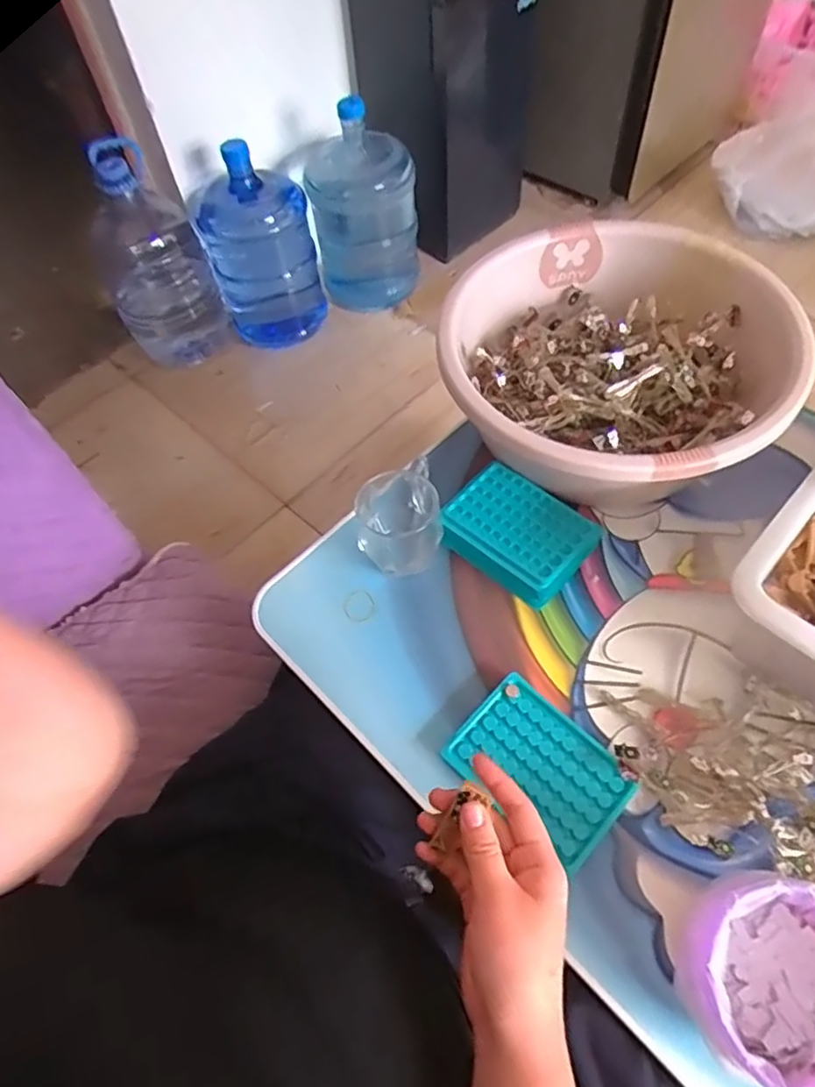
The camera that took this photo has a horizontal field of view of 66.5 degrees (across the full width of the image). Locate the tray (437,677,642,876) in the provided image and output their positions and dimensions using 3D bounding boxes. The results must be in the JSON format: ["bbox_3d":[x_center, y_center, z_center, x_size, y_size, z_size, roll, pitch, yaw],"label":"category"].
[{"bbox_3d":[0.107,0.181,0.501,0.093,0.017,0.131,-41,64,-19],"label":"tray"}]

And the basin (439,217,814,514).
[{"bbox_3d":[0.200,-0.171,0.620,0.314,0.132,0.300,-2,58,3],"label":"basin"}]

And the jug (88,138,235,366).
[{"bbox_3d":[-0.536,-0.591,1.313,0.217,0.478,0.259,-29,60,-13],"label":"jug"}]

